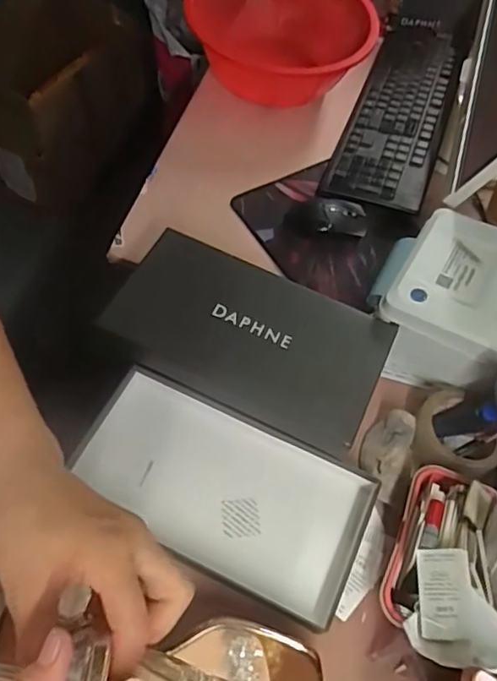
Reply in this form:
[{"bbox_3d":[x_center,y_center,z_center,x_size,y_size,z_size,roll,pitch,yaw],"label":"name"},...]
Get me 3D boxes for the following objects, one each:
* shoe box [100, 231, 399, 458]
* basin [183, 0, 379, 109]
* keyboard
[{"bbox_3d":[0.002,-0.005,0.663,0.291,0.044,0.162,26,78,-1],"label":"shoe box"},{"bbox_3d":[0.050,-0.477,0.949,0.276,0.135,0.295,3,59,-5],"label":"basin"},{"bbox_3d":[0.244,-0.370,0.949,0.144,0.039,0.440,20,59,6],"label":"keyboard"}]

